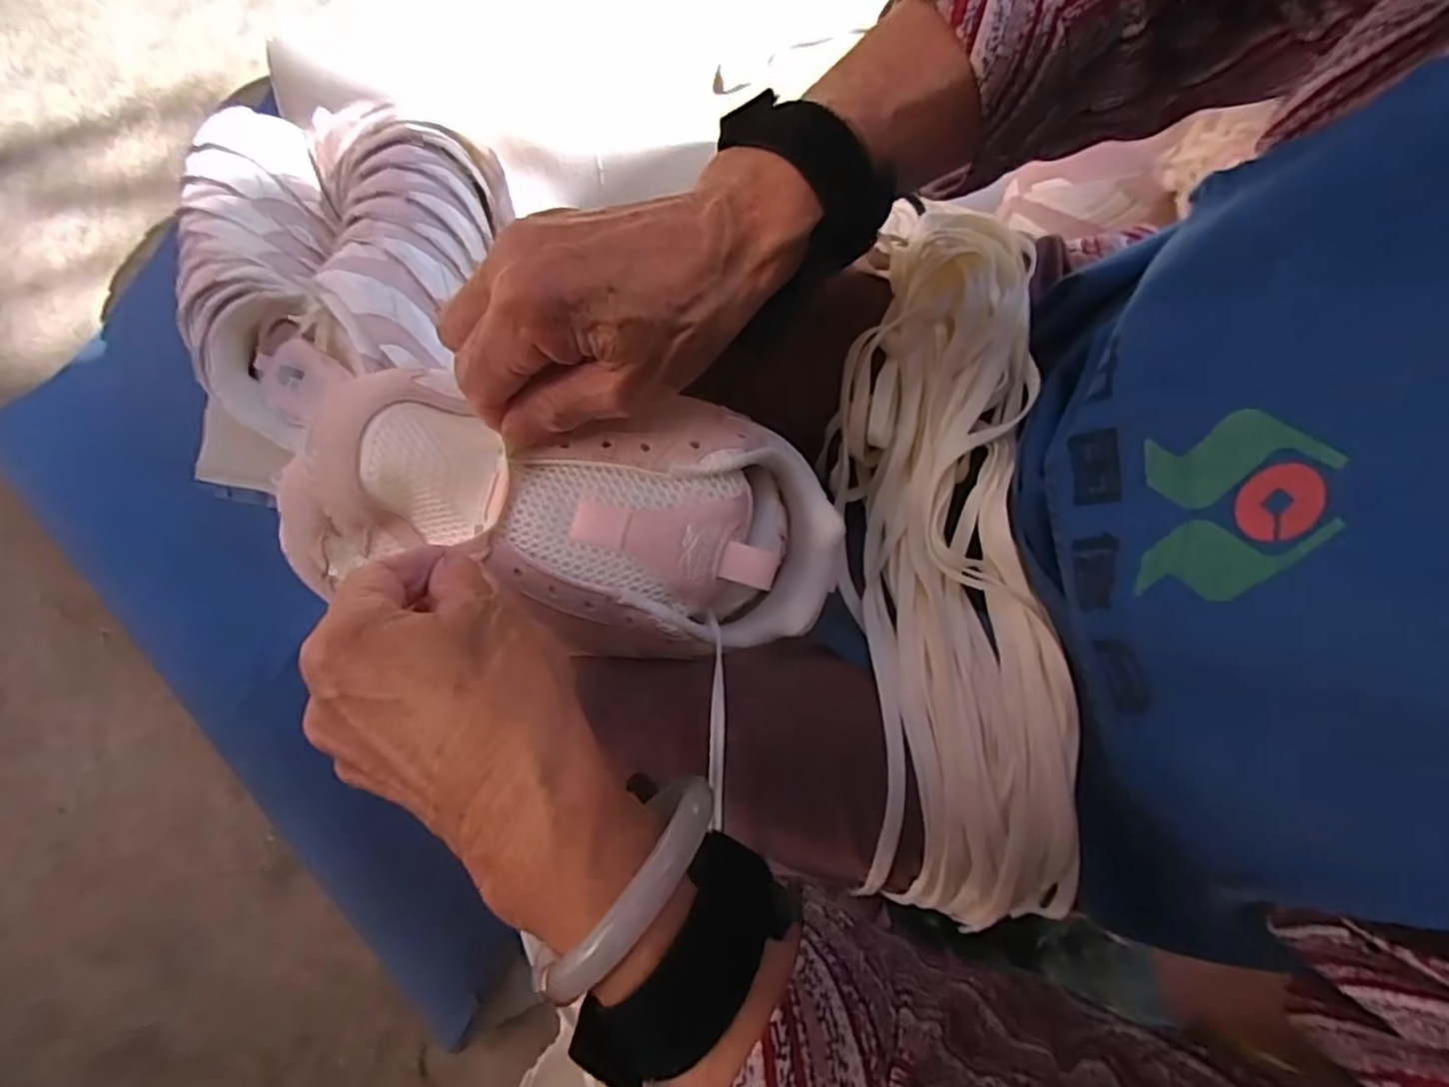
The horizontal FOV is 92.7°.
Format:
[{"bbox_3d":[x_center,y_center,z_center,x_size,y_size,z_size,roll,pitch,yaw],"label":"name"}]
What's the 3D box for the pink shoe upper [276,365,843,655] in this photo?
[{"bbox_3d":[-0.074,-0.012,0.294,0.239,0.058,0.100,9,75,0],"label":"pink shoe upper"}]

